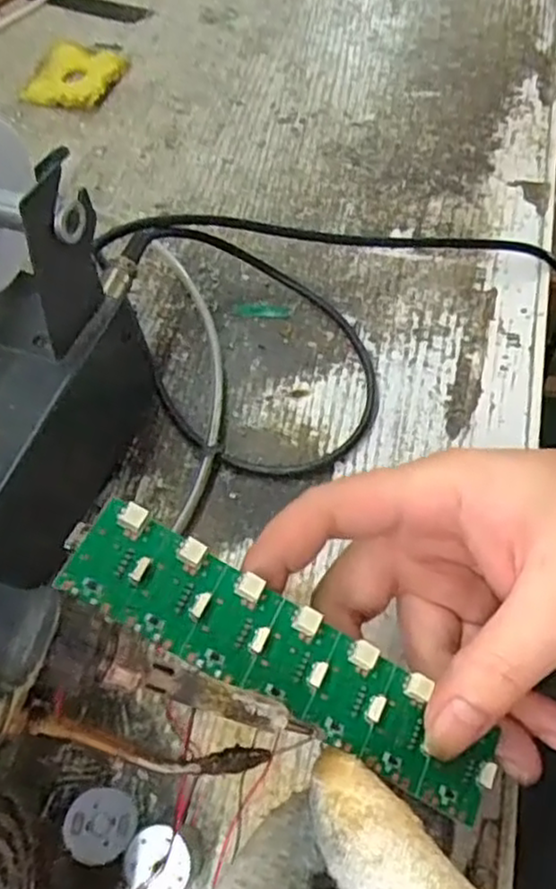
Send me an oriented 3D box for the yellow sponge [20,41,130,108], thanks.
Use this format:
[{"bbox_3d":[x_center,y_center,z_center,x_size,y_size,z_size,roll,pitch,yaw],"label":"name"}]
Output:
[{"bbox_3d":[-0.132,-0.245,0.470,0.056,0.008,0.061,16,63,11],"label":"yellow sponge"}]

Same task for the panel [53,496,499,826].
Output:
[{"bbox_3d":[0.003,0.063,0.207,0.139,0.006,0.031,33,65,-3],"label":"panel"}]

